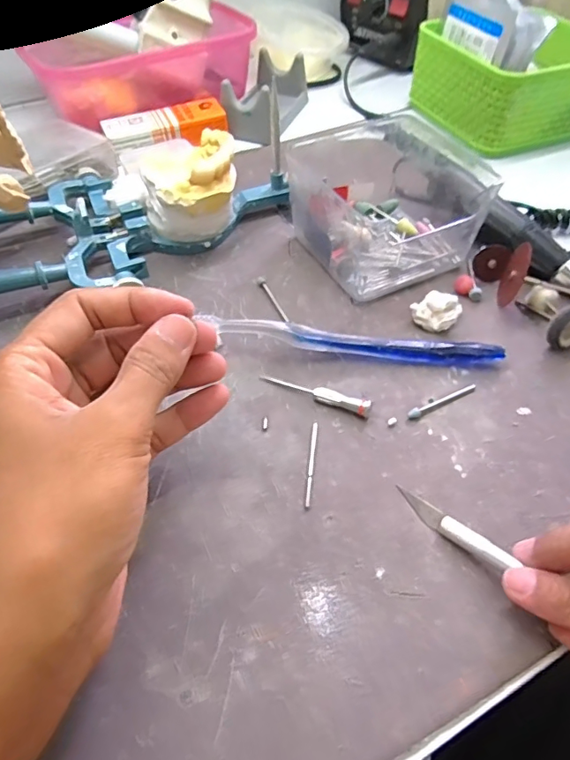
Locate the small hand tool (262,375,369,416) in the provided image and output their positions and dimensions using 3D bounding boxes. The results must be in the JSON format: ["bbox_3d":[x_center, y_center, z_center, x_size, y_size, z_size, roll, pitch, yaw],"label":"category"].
[{"bbox_3d":[0.015,0.006,0.259,0.058,0.010,0.007,21,54,15],"label":"small hand tool"}]

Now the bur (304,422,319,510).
[{"bbox_3d":[0.012,0.038,0.235,0.004,0.004,0.044,7,54,3],"label":"bur"}]

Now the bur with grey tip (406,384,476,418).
[{"bbox_3d":[0.081,0.010,0.259,0.043,0.004,0.005,-24,58,-18],"label":"bur with grey tip"}]

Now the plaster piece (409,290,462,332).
[{"bbox_3d":[0.087,-0.040,0.292,0.025,0.014,0.022,23,54,17],"label":"plaster piece"}]

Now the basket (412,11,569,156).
[{"bbox_3d":[0.200,-0.260,0.438,0.145,0.061,0.125,-10,52,-8],"label":"basket"}]

